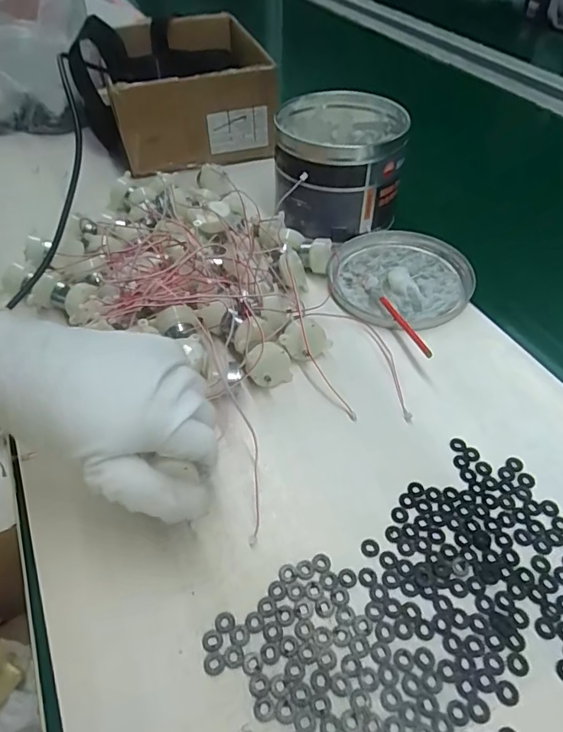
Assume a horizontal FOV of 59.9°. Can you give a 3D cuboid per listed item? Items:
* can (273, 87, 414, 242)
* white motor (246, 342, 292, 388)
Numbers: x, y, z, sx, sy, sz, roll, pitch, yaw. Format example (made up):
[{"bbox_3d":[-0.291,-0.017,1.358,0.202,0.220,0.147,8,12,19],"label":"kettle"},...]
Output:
[{"bbox_3d":[0.059,-0.201,0.502,0.122,0.100,0.132,7,48,8],"label":"can"},{"bbox_3d":[-0.009,0.001,0.364,0.033,0.036,0.015,-21,30,-12],"label":"white motor"}]

